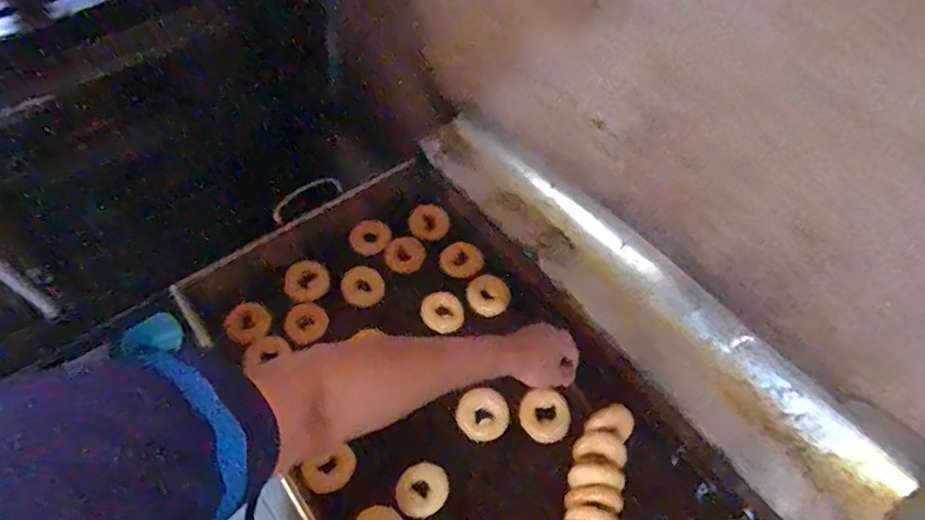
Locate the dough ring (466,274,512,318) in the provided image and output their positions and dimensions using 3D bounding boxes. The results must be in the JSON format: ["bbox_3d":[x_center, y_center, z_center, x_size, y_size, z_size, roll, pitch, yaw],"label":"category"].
[{"bbox_3d":[0.044,0.062,0.935,0.071,0.017,0.073,1,57,-2],"label":"dough ring"}]

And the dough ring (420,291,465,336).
[{"bbox_3d":[-0.032,0.084,0.891,0.069,0.016,0.072,1,57,-2],"label":"dough ring"}]

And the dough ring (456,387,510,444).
[{"bbox_3d":[0.031,0.230,0.804,0.075,0.016,0.073,1,57,-2],"label":"dough ring"}]

